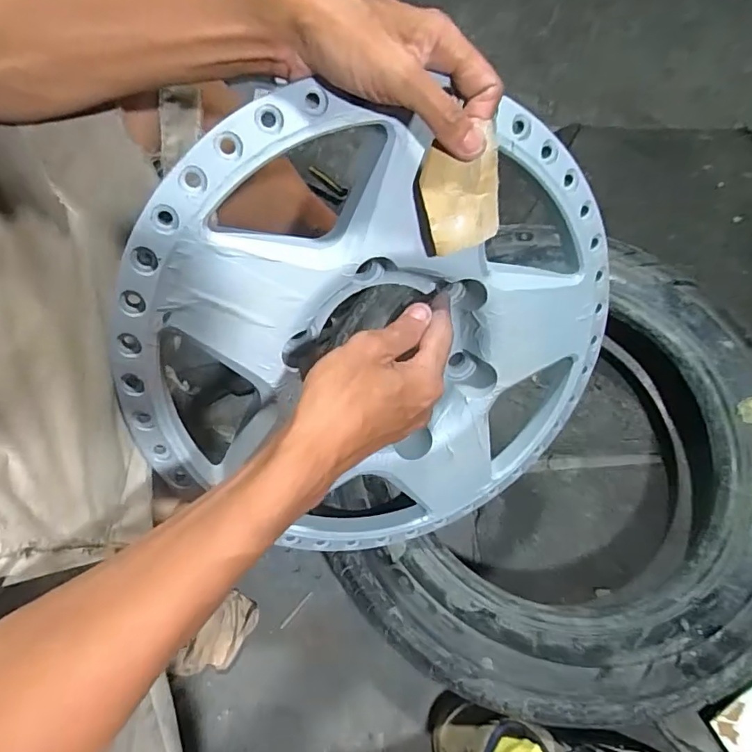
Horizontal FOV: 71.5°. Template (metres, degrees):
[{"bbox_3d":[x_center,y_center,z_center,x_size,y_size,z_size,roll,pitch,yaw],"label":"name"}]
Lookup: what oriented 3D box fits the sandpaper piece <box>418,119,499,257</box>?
[{"bbox_3d":[0.054,-0.113,0.326,0.052,0.015,0.063,-18,106,-10],"label":"sandpaper piece"}]

